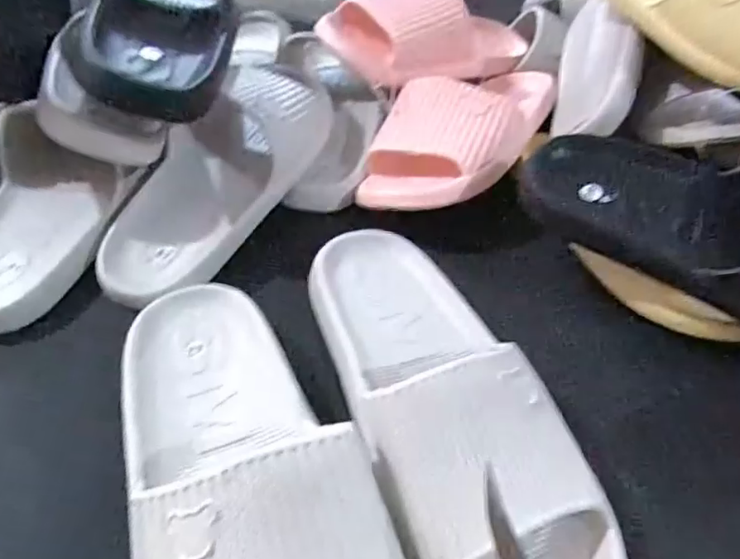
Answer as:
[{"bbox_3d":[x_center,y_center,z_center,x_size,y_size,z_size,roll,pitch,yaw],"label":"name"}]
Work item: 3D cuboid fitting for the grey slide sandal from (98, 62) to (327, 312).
[{"bbox_3d":[-0.111,-0.085,0.436,0.101,0.065,0.246,23,65,17],"label":"grey slide sandal"}]

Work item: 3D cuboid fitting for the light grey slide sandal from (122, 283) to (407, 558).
[{"bbox_3d":[-0.059,0.097,0.274,0.107,0.075,0.273,-15,49,-18],"label":"light grey slide sandal"}]

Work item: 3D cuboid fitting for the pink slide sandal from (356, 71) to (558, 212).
[{"bbox_3d":[0.087,-0.144,0.504,0.115,0.059,0.254,23,49,17],"label":"pink slide sandal"}]

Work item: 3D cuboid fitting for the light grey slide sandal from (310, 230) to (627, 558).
[{"bbox_3d":[0.037,0.053,0.319,0.104,0.063,0.267,-8,47,-11],"label":"light grey slide sandal"}]

